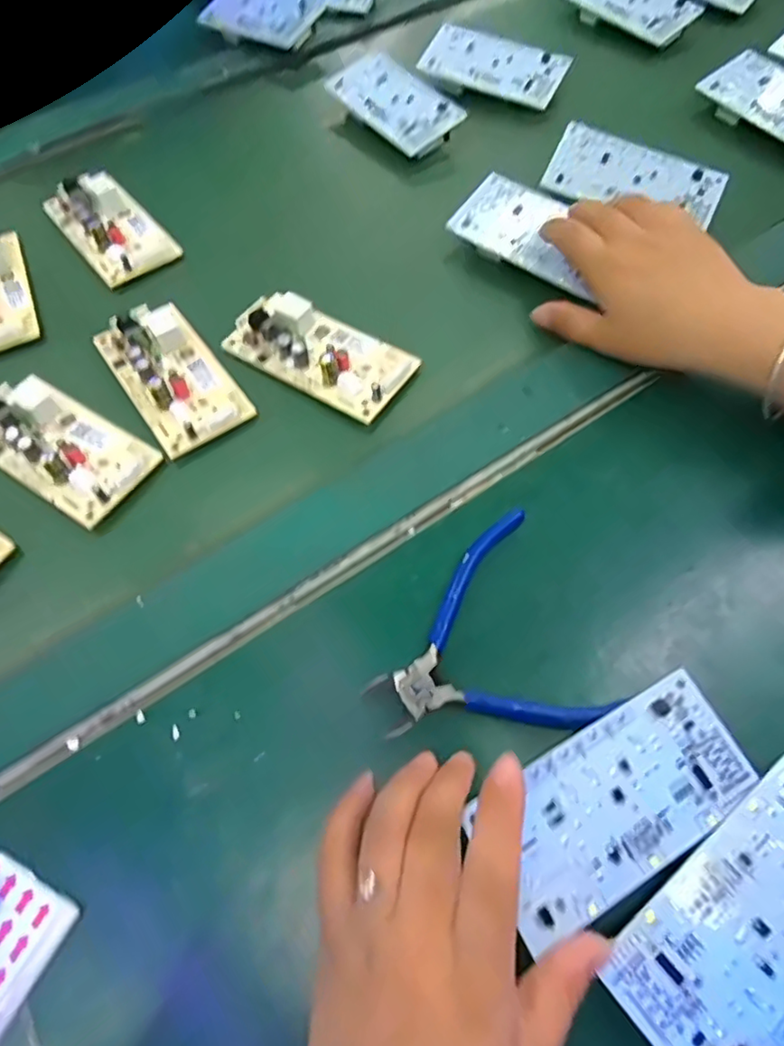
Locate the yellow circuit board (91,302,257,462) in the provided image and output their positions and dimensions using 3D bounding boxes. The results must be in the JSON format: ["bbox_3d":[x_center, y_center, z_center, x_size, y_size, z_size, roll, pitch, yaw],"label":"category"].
[{"bbox_3d":[-0.134,-0.093,0.354,0.056,0.019,0.111,-34,68,-14],"label":"yellow circuit board"}]

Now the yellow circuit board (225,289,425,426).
[{"bbox_3d":[-0.043,-0.106,0.356,0.110,0.018,0.056,33,69,16],"label":"yellow circuit board"}]

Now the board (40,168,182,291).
[{"bbox_3d":[-0.202,-0.213,0.424,0.057,0.020,0.106,-36,68,-15],"label":"board"}]

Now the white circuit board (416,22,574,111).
[{"bbox_3d":[0.082,-0.374,0.483,0.114,0.008,0.058,27,80,12],"label":"white circuit board"}]

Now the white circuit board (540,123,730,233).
[{"bbox_3d":[0.163,-0.233,0.401,0.112,0.006,0.054,25,84,10],"label":"white circuit board"}]

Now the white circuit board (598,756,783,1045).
[{"bbox_3d":[0.134,0.143,0.213,0.112,0.009,0.053,-36,69,-15],"label":"white circuit board"}]

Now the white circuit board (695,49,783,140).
[{"bbox_3d":[0.285,-0.308,0.436,0.052,0.012,0.109,-40,69,1],"label":"white circuit board"}]

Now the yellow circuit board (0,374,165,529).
[{"bbox_3d":[-0.189,-0.046,0.333,0.112,0.018,0.055,31,69,15],"label":"yellow circuit board"}]

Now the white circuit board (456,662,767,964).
[{"bbox_3d":[0.090,0.109,0.235,0.110,0.007,0.054,-27,66,-11],"label":"white circuit board"}]

